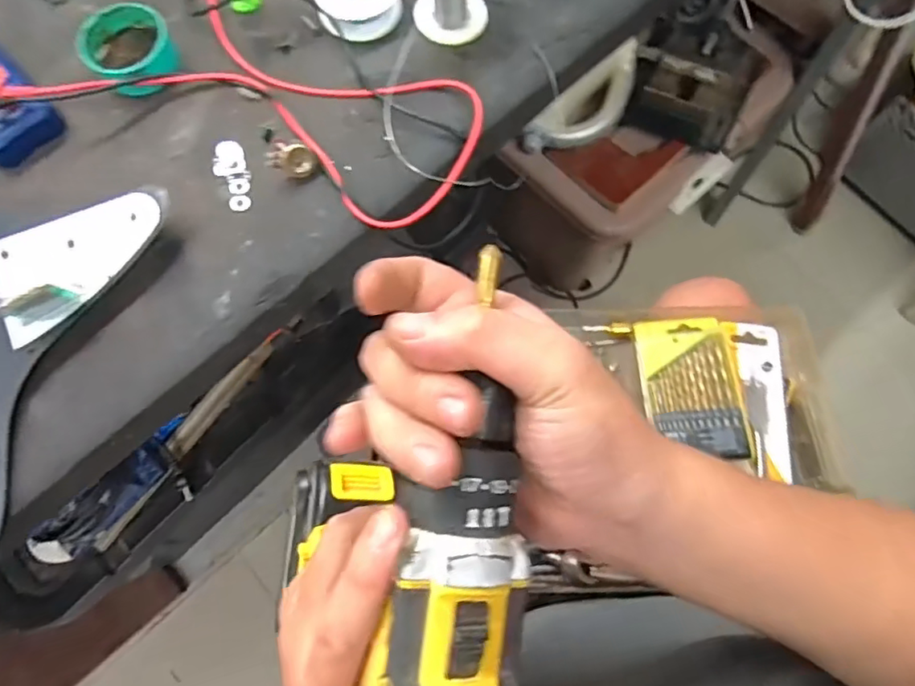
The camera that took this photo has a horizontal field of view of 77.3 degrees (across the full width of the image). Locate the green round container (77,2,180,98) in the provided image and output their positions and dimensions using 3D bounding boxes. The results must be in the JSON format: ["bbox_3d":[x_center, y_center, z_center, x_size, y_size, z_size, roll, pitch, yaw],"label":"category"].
[{"bbox_3d":[-0.240,-0.218,0.421,0.060,0.026,0.058,0,76,-1],"label":"green round container"}]

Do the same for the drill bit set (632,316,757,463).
[{"bbox_3d":[0.198,0.034,0.483,0.076,0.010,0.129,-5,60,4],"label":"drill bit set"}]

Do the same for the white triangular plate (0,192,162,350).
[{"bbox_3d":[-0.245,-0.053,0.374,0.112,0.007,0.066,-24,89,-5],"label":"white triangular plate"}]

